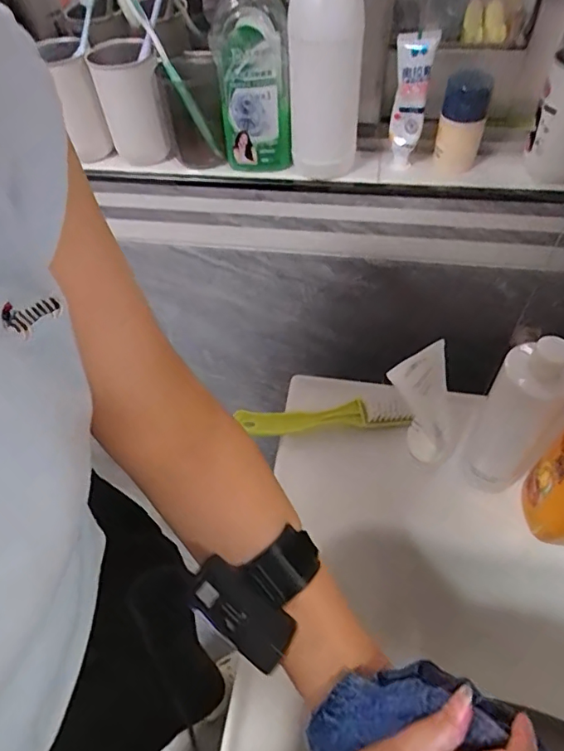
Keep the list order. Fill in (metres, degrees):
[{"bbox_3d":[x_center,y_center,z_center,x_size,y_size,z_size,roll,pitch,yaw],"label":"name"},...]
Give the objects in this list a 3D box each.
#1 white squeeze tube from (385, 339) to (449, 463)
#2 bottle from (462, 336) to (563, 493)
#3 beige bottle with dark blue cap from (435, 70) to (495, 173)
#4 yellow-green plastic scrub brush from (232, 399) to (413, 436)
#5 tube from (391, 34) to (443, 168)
[{"bbox_3d":[0.141,0.030,0.527,0.063,0.139,0.034,-29,36,-17],"label":"white squeeze tube"},{"bbox_3d":[0.227,0.042,0.501,0.063,0.197,0.063,30,60,23],"label":"bottle"},{"bbox_3d":[0.214,-0.301,0.619,0.053,0.101,0.044,15,56,14],"label":"beige bottle with dark blue cap"},{"bbox_3d":[0.047,0.050,0.609,0.198,0.009,0.038,-2,53,2],"label":"yellow-green plastic scrub brush"},{"bbox_3d":[0.147,-0.315,0.598,0.038,0.142,0.046,12,55,12],"label":"tube"}]

